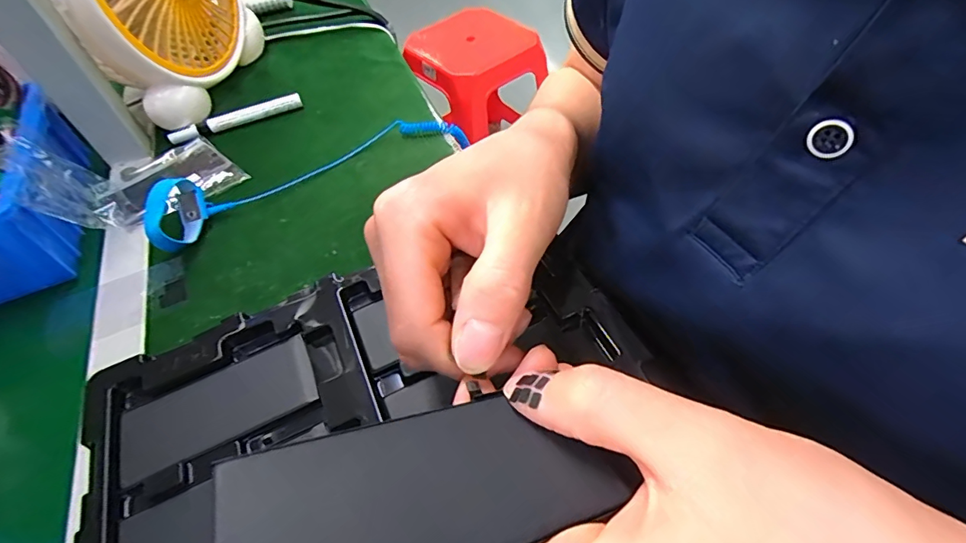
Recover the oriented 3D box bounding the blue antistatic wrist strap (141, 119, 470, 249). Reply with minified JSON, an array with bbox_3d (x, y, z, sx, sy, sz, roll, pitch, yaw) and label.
[{"bbox_3d":[-0.159,-0.106,0.450,0.299,0.046,0.056,-27,55,-17],"label":"blue antistatic wrist strap"}]

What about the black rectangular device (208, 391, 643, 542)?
[{"bbox_3d":[-0.014,0.052,0.116,0.092,0.004,0.044,-8,34,-25],"label":"black rectangular device"}]

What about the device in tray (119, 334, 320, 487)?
[{"bbox_3d":[-0.140,0.075,0.253,0.099,0.019,0.042,-23,54,-13],"label":"device in tray"}]

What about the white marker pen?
[{"bbox_3d":[-0.272,-0.170,0.525,0.140,0.020,0.012,-23,54,-14],"label":"white marker pen"}]

